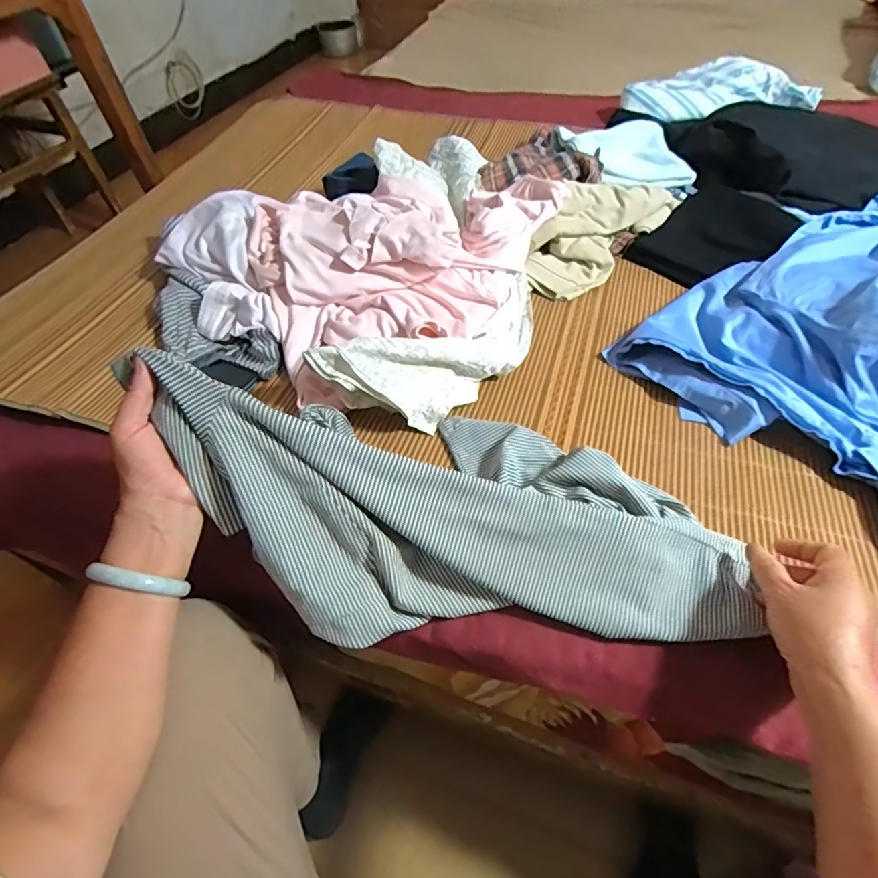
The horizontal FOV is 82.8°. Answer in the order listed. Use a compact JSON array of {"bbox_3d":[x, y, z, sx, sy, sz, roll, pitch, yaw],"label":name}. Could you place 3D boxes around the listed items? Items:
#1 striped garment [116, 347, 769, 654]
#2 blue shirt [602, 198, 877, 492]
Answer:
[{"bbox_3d":[0.012,0.051,0.445,0.493,0.139,0.221,10,52,-4],"label":"striped garment"},{"bbox_3d":[0.579,-0.169,0.596,0.620,0.088,0.422,-33,56,-20],"label":"blue shirt"}]

